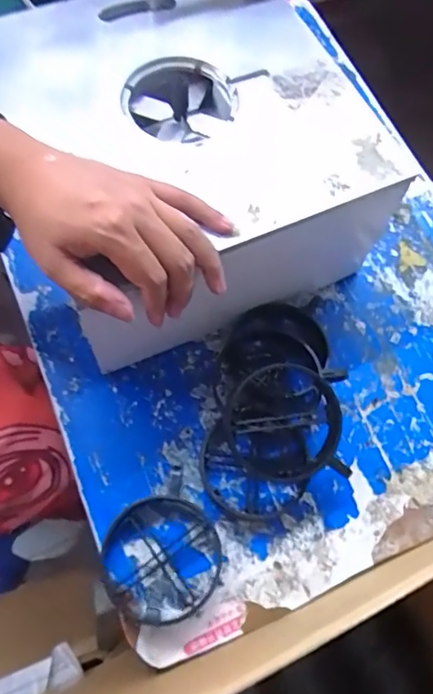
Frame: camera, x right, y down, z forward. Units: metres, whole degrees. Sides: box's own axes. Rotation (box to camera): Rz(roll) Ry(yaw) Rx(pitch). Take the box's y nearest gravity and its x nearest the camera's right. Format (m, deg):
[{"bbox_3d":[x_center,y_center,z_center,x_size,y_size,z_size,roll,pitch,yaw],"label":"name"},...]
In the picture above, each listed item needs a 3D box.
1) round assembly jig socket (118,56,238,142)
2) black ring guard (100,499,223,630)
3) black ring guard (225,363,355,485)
[{"bbox_3d":[-0.034,-0.212,0.455,0.096,0.039,0.087,-25,71,-11],"label":"round assembly jig socket"},{"bbox_3d":[-0.047,0.180,0.439,0.100,0.016,0.101,1,68,-1],"label":"black ring guard"},{"bbox_3d":[0.063,0.066,0.450,0.109,0.031,0.099,4,88,5],"label":"black ring guard"}]

